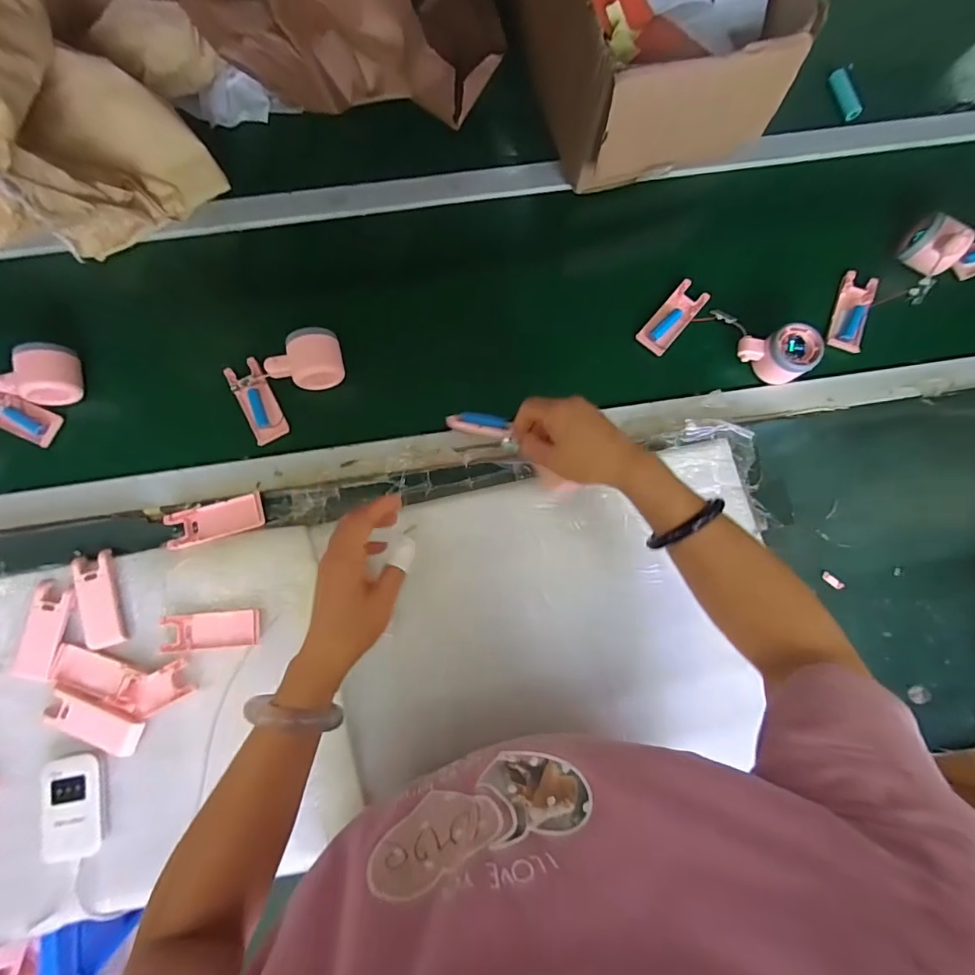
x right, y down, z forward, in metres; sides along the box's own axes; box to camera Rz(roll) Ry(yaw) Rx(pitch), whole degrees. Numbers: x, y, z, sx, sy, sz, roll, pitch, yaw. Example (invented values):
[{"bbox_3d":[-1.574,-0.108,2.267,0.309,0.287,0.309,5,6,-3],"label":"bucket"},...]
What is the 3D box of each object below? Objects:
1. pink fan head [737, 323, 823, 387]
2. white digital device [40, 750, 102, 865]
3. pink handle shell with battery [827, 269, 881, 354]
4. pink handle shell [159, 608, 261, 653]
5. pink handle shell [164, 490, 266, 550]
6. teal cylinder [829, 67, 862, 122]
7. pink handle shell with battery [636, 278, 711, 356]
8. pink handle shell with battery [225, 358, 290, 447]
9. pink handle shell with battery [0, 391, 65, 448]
[{"bbox_3d":[0.345,-0.157,0.573,0.077,0.042,0.059,-11,82,-4],"label":"pink fan head"},{"bbox_3d":[-0.429,0.330,0.497,0.058,0.011,0.094,-11,82,-3],"label":"white digital device"},{"bbox_3d":[0.460,-0.220,0.611,0.037,0.015,0.105,21,81,1],"label":"pink handle shell with battery"},{"bbox_3d":[-0.299,0.155,0.525,0.098,0.013,0.040,-5,81,-3],"label":"pink handle shell"},{"bbox_3d":[-0.308,0.036,0.550,0.104,0.012,0.042,-17,82,-4],"label":"pink handle shell"},{"bbox_3d":[0.496,-0.544,0.667,0.019,0.018,0.074,-15,82,-4],"label":"teal cylinder"},{"bbox_3d":[0.233,-0.212,0.610,0.041,0.017,0.100,40,82,4],"label":"pink handle shell with battery"},{"bbox_3d":[-0.276,-0.103,0.580,0.039,0.016,0.102,-25,83,-5],"label":"pink handle shell with battery"},{"bbox_3d":[-0.554,-0.085,0.564,0.100,0.020,0.044,22,81,2],"label":"pink handle shell with battery"}]

